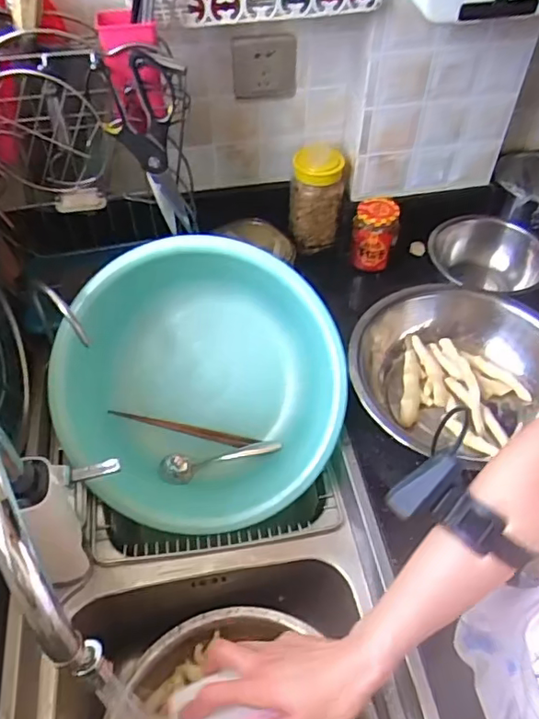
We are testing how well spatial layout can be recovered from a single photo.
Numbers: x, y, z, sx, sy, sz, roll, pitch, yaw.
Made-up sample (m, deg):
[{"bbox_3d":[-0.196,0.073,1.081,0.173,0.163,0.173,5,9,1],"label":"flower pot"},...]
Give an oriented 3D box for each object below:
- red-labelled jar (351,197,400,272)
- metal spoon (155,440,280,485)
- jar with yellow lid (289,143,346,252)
[{"bbox_3d":[0.175,-0.208,0.939,0.070,0.114,0.063,12,52,9],"label":"red-labelled jar"},{"bbox_3d":[-0.074,0.143,0.835,0.177,0.026,0.042,-12,52,-10],"label":"metal spoon"},{"bbox_3d":[0.075,-0.276,0.945,0.082,0.158,0.085,0,51,0],"label":"jar with yellow lid"}]

